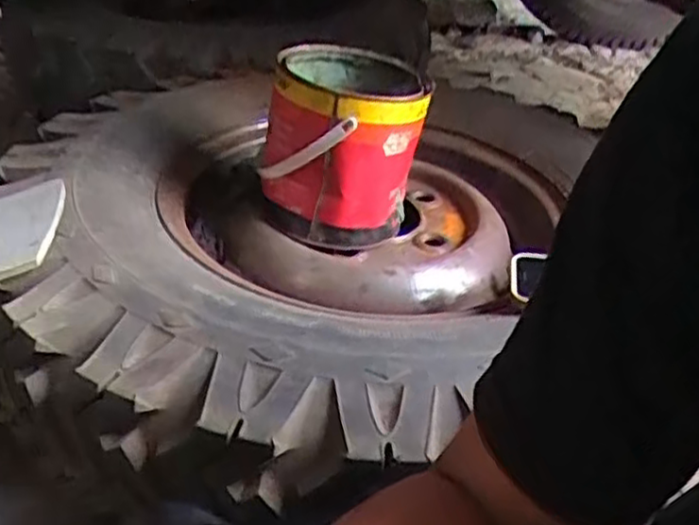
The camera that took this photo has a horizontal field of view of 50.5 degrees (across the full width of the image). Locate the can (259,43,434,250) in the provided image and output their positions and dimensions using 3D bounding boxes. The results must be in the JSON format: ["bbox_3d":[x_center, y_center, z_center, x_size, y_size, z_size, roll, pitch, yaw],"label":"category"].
[{"bbox_3d":[-0.002,-0.117,0.754,0.147,0.163,0.159,2,32,-1],"label":"can"}]

